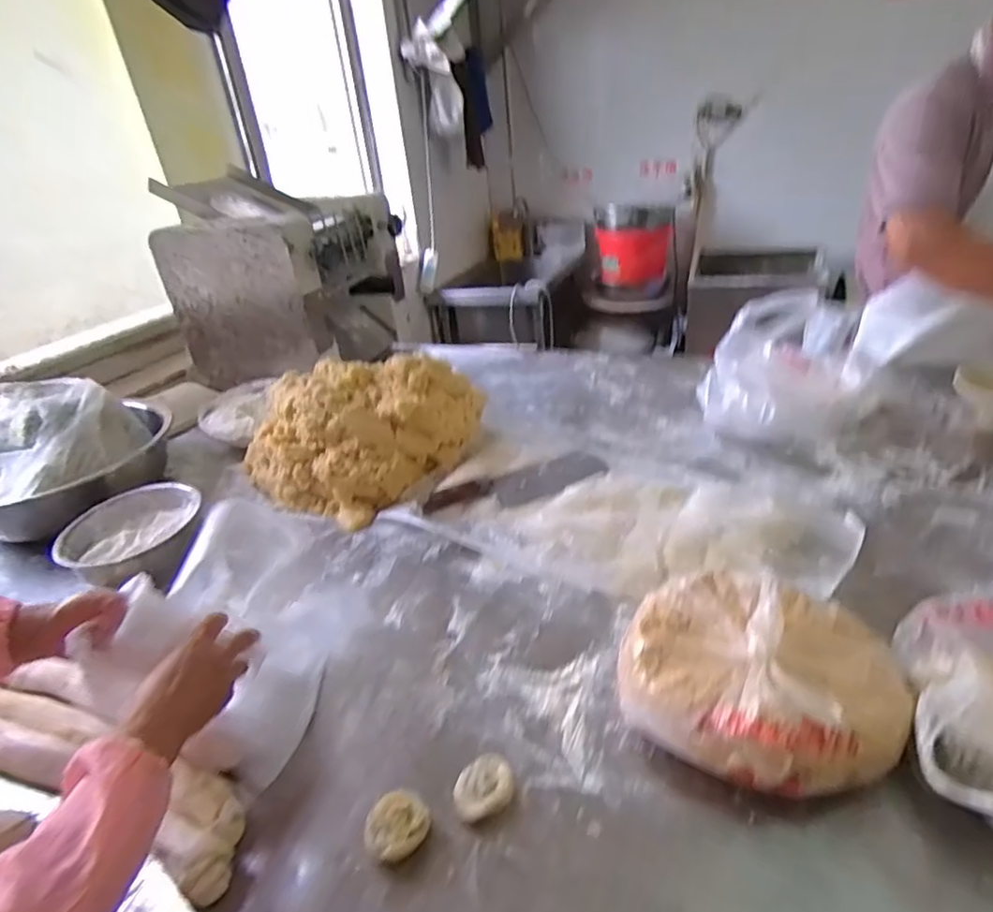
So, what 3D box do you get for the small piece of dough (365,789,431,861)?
[{"bbox_3d":[-0.086,0.323,0.520,0.053,0.023,0.049,-5,29,3],"label":"small piece of dough"}]

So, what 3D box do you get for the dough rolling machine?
[{"bbox_3d":[-0.478,-0.409,1.365,0.342,0.406,0.408,5,32,19],"label":"dough rolling machine"}]

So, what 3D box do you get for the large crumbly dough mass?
[{"bbox_3d":[-0.225,-0.061,1.024,0.284,0.192,0.316,17,38,35],"label":"large crumbly dough mass"}]

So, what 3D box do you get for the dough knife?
[{"bbox_3d":[0.036,0.042,0.893,0.286,0.024,0.085,-16,30,-17],"label":"dough knife"}]

